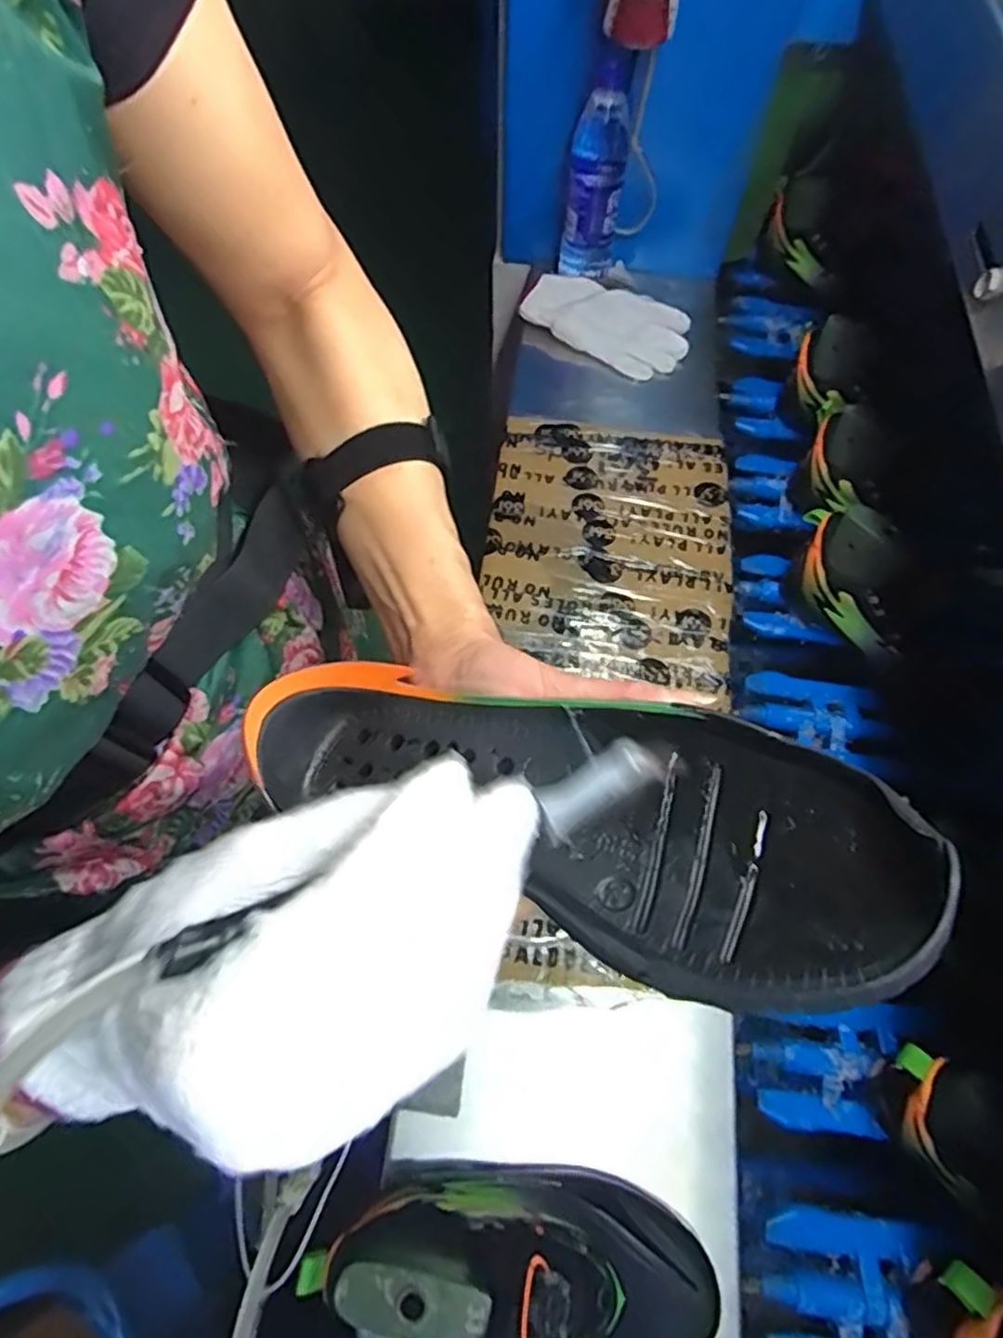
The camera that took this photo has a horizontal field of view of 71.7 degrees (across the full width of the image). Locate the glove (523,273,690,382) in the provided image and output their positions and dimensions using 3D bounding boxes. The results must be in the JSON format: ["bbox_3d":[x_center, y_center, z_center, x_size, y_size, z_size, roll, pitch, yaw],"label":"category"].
[{"bbox_3d":[0.125,-0.410,0.826,0.193,0.035,0.101,25,64,13],"label":"glove"}]

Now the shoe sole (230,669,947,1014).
[{"bbox_3d":[0.018,0.040,0.243,0.232,0.042,0.088,16,61,25],"label":"shoe sole"}]

